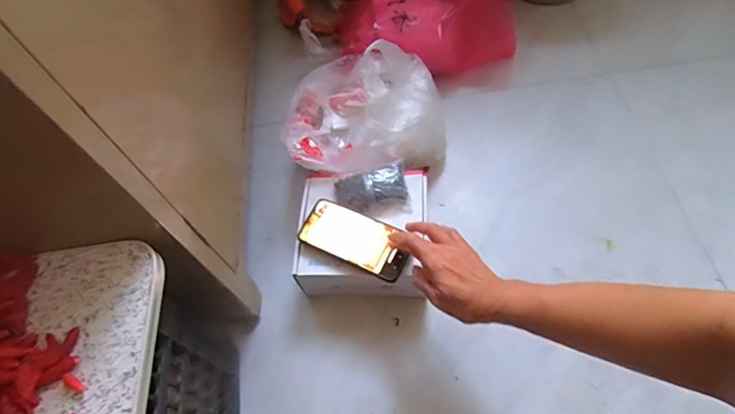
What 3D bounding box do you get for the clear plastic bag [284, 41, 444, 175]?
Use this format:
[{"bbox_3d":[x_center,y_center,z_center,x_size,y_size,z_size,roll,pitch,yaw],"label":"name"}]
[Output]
[{"bbox_3d":[0.003,-0.159,0.797,0.267,0.181,0.252,5,60,10],"label":"clear plastic bag"}]

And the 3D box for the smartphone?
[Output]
[{"bbox_3d":[-0.020,0.044,0.670,0.171,0.015,0.077,24,71,19],"label":"smartphone"}]

